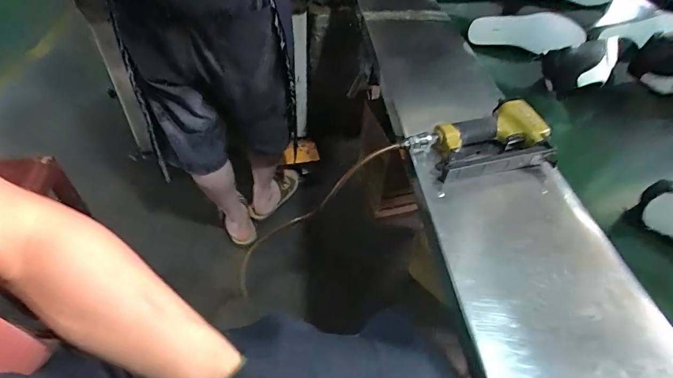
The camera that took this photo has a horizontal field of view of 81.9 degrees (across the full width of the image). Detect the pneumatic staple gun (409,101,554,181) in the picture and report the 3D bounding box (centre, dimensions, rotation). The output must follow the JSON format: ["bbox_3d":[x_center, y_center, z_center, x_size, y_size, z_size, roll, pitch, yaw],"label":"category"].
[{"bbox_3d":[0.229,-0.068,0.607,0.218,0.051,0.123,-15,48,-18],"label":"pneumatic staple gun"}]

